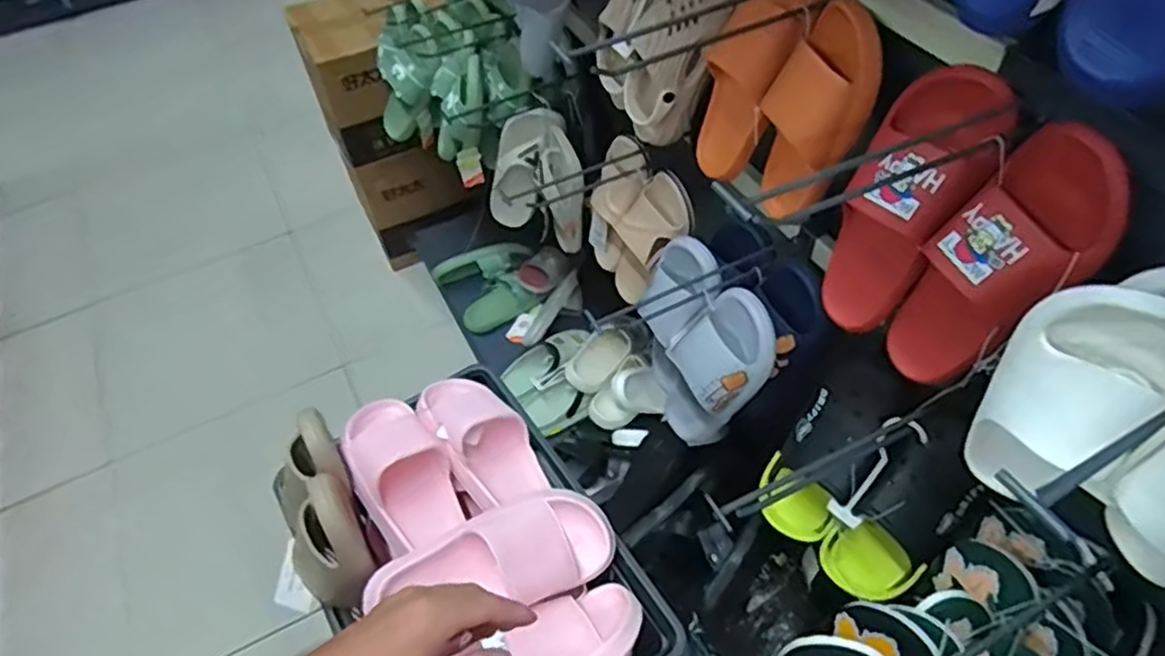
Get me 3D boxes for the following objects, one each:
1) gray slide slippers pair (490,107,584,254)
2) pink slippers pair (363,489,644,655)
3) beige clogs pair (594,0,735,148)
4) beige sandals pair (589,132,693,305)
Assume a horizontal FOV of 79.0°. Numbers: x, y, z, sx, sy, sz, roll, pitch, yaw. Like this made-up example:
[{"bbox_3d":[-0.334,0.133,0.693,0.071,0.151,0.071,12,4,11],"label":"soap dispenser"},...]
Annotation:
[{"bbox_3d":[-0.095,-0.288,1.428,0.154,0.275,0.215,-16,52,-9],"label":"gray slide slippers pair"},{"bbox_3d":[-0.075,0.309,0.749,0.259,0.089,0.214,-19,53,-12],"label":"pink slippers pair"},{"bbox_3d":[0.109,-0.412,0.980,0.171,0.240,0.203,0,51,3],"label":"beige clogs pair"},{"bbox_3d":[0.094,-0.176,1.235,0.070,0.275,0.222,-34,57,-22],"label":"beige sandals pair"}]

